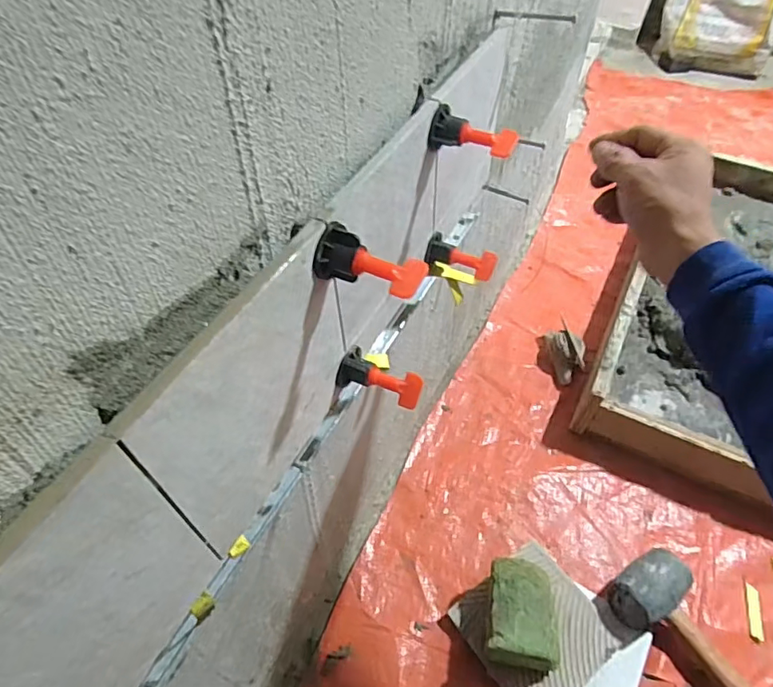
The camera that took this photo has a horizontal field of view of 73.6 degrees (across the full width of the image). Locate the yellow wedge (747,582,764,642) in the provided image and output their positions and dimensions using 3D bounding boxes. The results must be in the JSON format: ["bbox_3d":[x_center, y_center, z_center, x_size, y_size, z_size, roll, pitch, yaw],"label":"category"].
[{"bbox_3d":[0.450,0.328,0.633,0.012,0.013,0.063,11,52,10],"label":"yellow wedge"}]

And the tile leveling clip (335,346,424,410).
[{"bbox_3d":[-0.004,0.025,0.368,0.057,0.026,0.029,20,54,16],"label":"tile leveling clip"}]

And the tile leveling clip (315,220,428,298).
[{"bbox_3d":[-0.008,-0.042,0.284,0.057,0.028,0.027,22,55,17],"label":"tile leveling clip"}]

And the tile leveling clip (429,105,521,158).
[{"bbox_3d":[0.061,-0.145,0.363,0.059,0.028,0.027,20,54,16],"label":"tile leveling clip"}]

